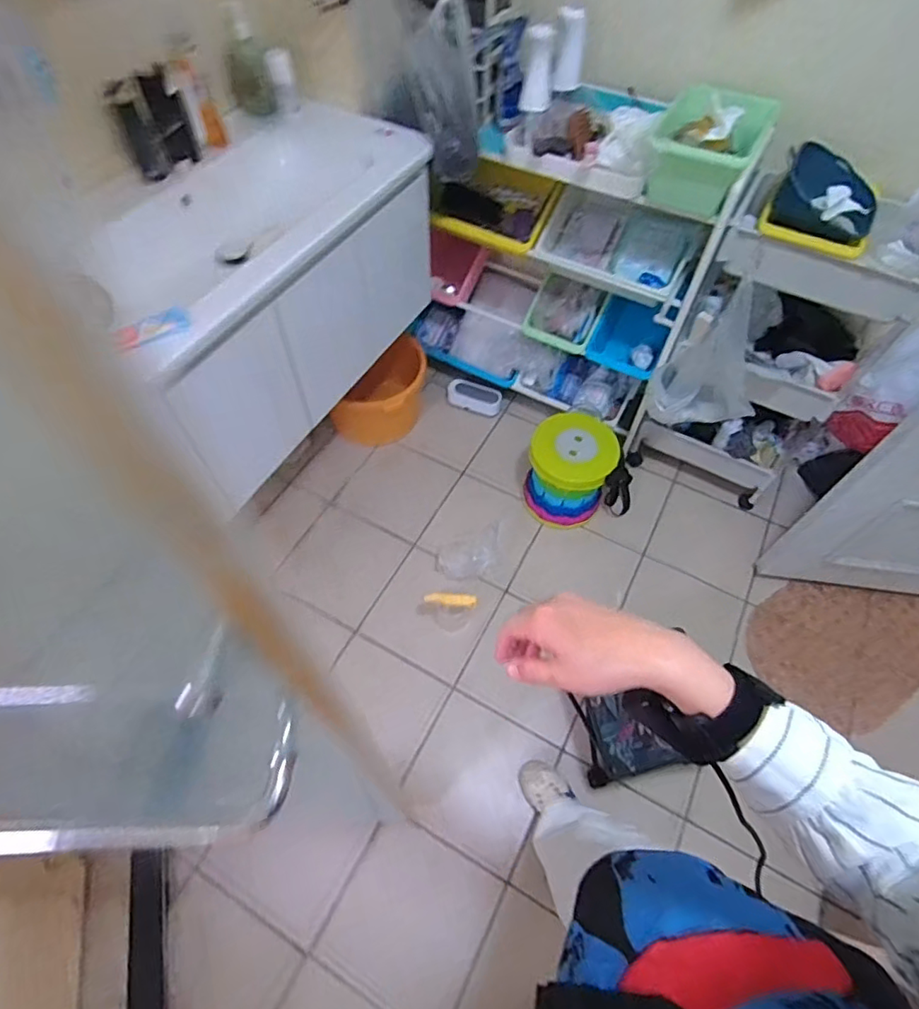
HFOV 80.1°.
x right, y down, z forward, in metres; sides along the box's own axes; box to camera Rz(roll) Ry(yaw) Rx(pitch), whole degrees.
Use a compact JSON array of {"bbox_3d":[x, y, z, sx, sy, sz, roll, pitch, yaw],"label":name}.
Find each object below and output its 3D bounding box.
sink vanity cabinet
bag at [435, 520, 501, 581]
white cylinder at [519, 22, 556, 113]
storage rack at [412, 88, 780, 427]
[{"bbox_3d":[-0.437,-0.485,1.235,0.402,0.424,0.774,26,62,14],"label":"sink vanity cabinet"},{"bbox_3d":[0.039,0.142,1.562,0.210,0.030,0.118,-24,62,-15],"label":"bag"},{"bbox_3d":[0.170,-0.929,1.152,0.063,0.125,0.071,9,59,4],"label":"white cylinder"},{"bbox_3d":[0.252,-0.655,1.487,0.725,0.805,0.284,27,62,14],"label":"storage rack"}]

